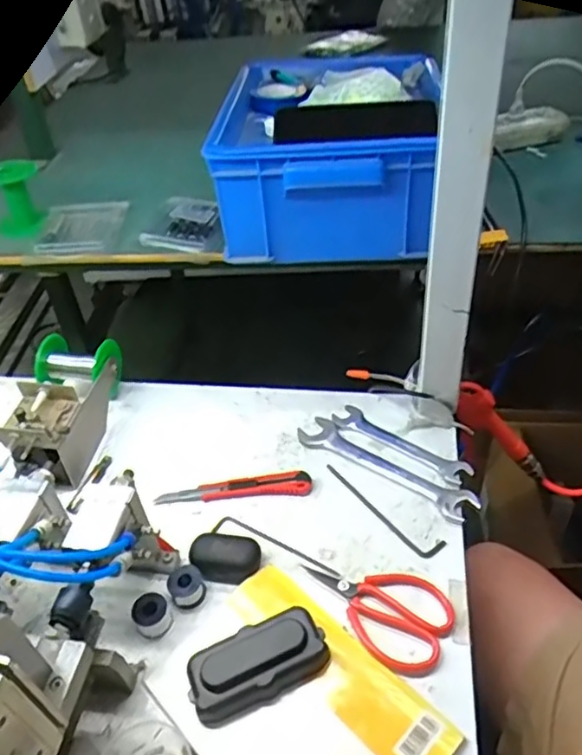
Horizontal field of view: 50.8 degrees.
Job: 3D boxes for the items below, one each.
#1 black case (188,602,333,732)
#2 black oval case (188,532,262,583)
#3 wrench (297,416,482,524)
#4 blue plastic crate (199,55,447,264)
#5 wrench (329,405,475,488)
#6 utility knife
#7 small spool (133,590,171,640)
[{"bbox_3d":[-0.026,0.220,0.473,0.106,0.029,0.051,-19,43,-15],"label":"black case"},{"bbox_3d":[-0.059,0.161,0.548,0.062,0.023,0.035,2,42,7],"label":"black oval case"},{"bbox_3d":[0.092,0.090,0.622,0.192,0.008,0.040,27,50,30],"label":"wrench"},{"bbox_3d":[0.043,-0.266,0.710,0.230,0.133,0.290,5,42,10],"label":"blue plastic crate"},{"bbox_3d":[0.114,0.068,0.645,0.156,0.006,0.030,27,51,31],"label":"wrench"},{"bbox_3d":[-0.056,0.112,0.618,0.153,0.014,0.025,-2,41,3],"label":"utility knife"},{"bbox_3d":[-0.118,0.199,0.516,0.028,0.028,0.028,-3,41,2],"label":"small spool"}]

